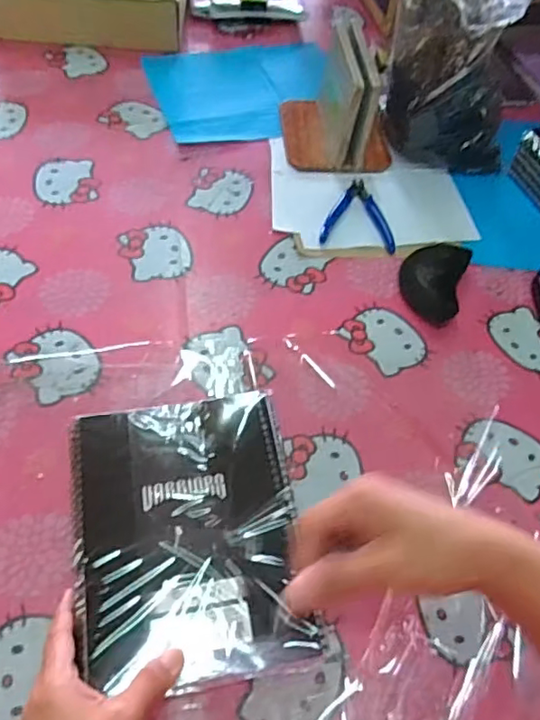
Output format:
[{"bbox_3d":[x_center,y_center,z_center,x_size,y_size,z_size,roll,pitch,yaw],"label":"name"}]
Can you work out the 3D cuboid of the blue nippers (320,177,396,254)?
[{"bbox_3d":[0.107,-0.173,0.682,0.085,0.005,0.109,10,56,2],"label":"blue nippers"}]

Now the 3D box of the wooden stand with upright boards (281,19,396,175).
[{"bbox_3d":[0.088,-0.326,0.718,0.129,0.115,0.146,-4,57,-8],"label":"wooden stand with upright boards"}]

